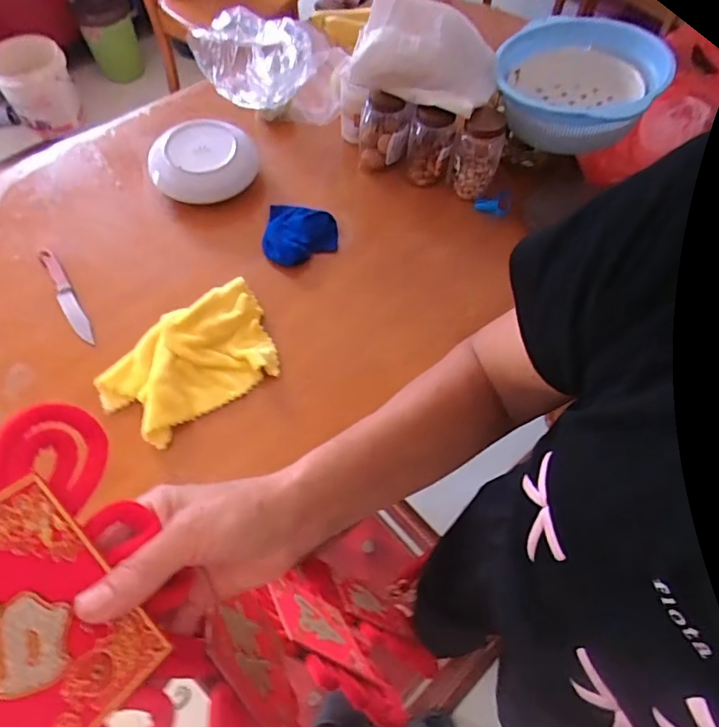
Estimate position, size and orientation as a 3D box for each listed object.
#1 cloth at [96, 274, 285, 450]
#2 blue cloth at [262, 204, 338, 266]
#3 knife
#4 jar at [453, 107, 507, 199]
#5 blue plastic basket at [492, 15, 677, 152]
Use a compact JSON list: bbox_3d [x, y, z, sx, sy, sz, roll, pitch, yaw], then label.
[{"bbox_3d":[-0.240,-0.004,0.761,0.252,0.033,0.158,-34,68,-18],"label":"cloth"},{"bbox_3d":[-0.097,-0.219,0.880,0.114,0.026,0.108,3,62,0],"label":"blue cloth"},{"bbox_3d":[-0.457,-0.105,0.817,0.027,0.010,0.203,-30,67,-16],"label":"knife"},{"bbox_3d":[0.203,-0.356,0.894,0.073,0.134,0.073,1,62,-1],"label":"jar"},{"bbox_3d":[0.353,-0.480,0.900,0.241,0.119,0.249,1,62,-1],"label":"blue plastic basket"}]

